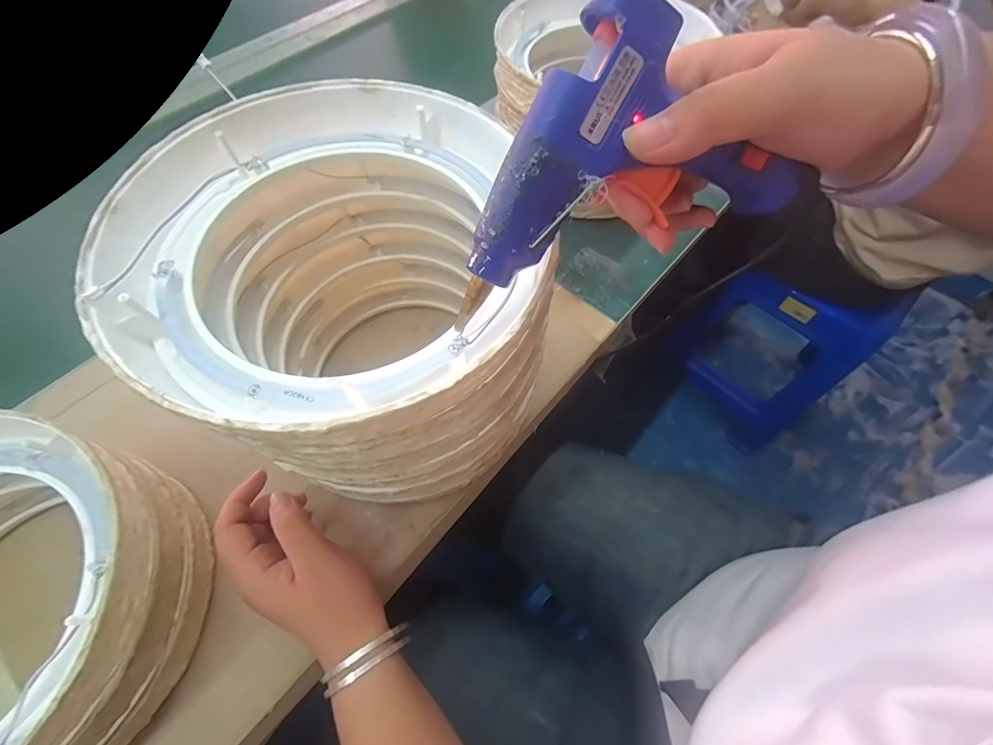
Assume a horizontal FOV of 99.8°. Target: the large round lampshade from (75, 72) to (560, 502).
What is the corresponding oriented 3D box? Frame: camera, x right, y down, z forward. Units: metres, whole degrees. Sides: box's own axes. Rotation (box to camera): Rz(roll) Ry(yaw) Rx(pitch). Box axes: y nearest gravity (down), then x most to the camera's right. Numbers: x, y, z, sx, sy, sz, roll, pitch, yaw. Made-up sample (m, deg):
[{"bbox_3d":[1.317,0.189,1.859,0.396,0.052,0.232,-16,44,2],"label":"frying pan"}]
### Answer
[{"bbox_3d":[-0.074,-0.034,0.282,0.207,0.194,0.210,0,63,0],"label":"large round lampshade"}]

